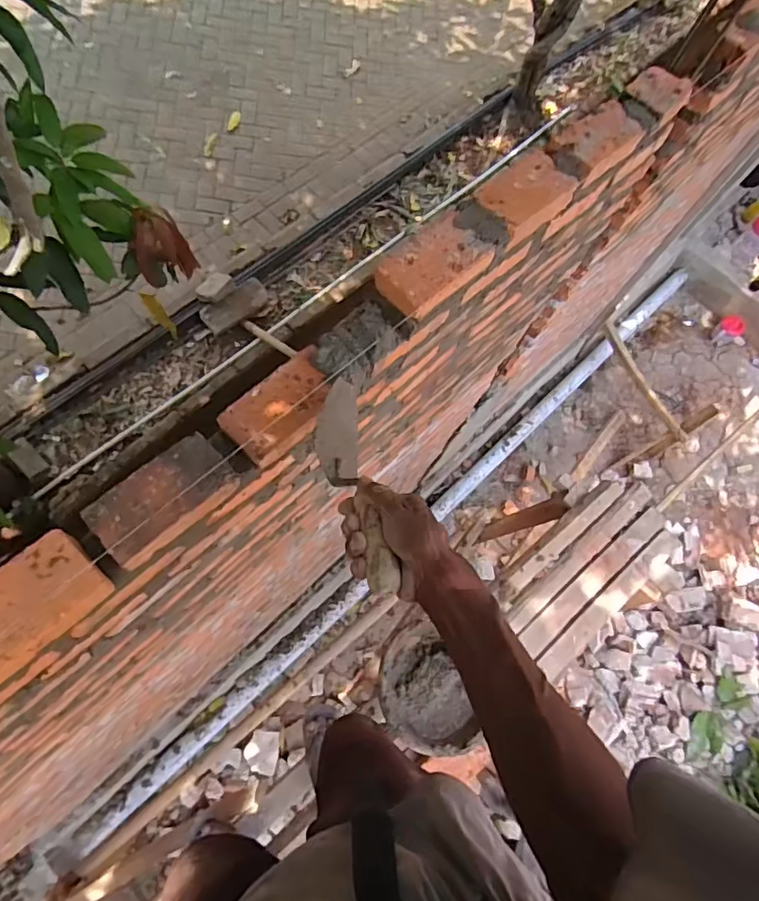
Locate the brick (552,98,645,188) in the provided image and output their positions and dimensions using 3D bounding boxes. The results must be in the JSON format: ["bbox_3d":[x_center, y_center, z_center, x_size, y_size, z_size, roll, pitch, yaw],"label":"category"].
[{"bbox_3d":[0.329,-0.468,0.835,0.144,0.046,0.081,-37,79,-19],"label":"brick"}]

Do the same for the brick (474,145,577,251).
[{"bbox_3d":[0.206,-0.362,0.787,0.146,0.051,0.087,-40,79,-20],"label":"brick"}]

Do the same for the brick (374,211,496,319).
[{"bbox_3d":[0.069,-0.237,0.721,0.084,0.036,0.152,44,70,9],"label":"brick"}]

